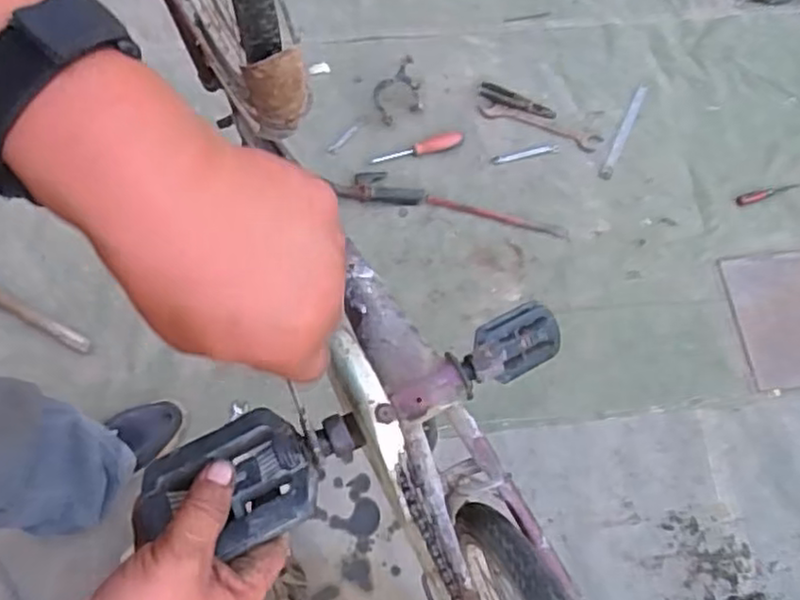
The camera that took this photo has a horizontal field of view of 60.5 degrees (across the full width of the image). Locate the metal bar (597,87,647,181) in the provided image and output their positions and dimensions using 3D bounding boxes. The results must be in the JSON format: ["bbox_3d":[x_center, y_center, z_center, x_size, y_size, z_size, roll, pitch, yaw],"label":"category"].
[{"bbox_3d":[0.444,-0.333,1.355,0.023,0.006,0.231,25,72,11],"label":"metal bar"}]

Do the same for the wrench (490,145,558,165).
[{"bbox_3d":[0.245,-0.285,1.347,0.132,0.007,0.020,-9,69,-1],"label":"wrench"}]

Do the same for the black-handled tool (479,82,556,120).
[{"bbox_3d":[0.238,-0.401,1.384,0.157,0.012,0.036,21,71,10],"label":"black-handled tool"}]

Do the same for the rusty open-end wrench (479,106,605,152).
[{"bbox_3d":[0.280,-0.346,1.371,0.244,0.018,0.041,17,71,8],"label":"rusty open-end wrench"}]

